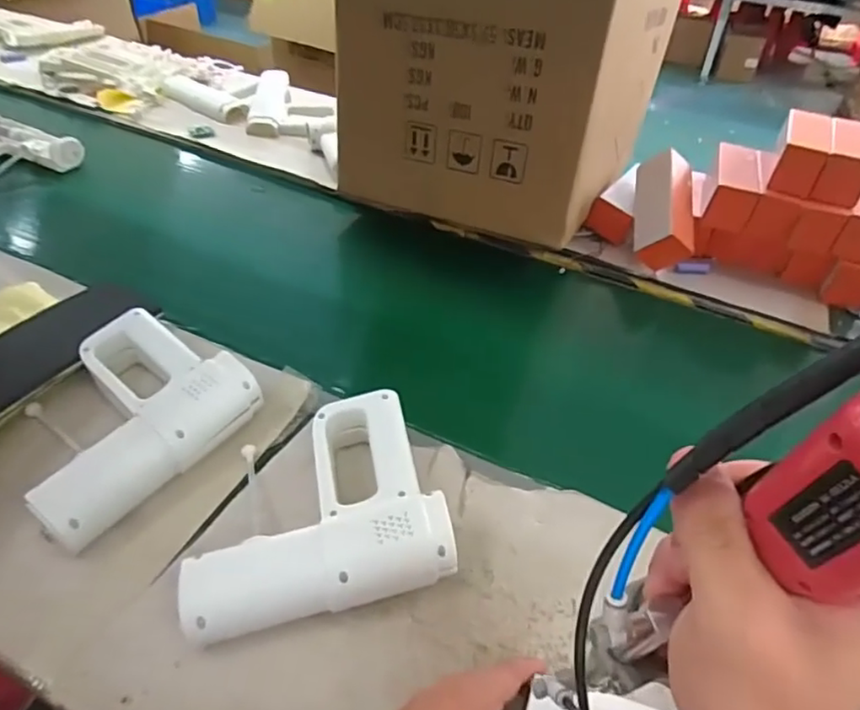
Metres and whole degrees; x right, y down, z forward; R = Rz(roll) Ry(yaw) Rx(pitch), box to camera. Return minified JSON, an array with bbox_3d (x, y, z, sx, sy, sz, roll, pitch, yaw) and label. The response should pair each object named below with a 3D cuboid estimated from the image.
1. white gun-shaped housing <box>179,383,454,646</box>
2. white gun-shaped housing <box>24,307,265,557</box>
[{"bbox_3d":[-0.100,0.130,0.505,0.202,0.071,0.179,-10,45,-15],"label":"white gun-shaped housing"},{"bbox_3d":[-0.300,0.062,0.567,0.182,0.062,0.210,27,48,23],"label":"white gun-shaped housing"}]

